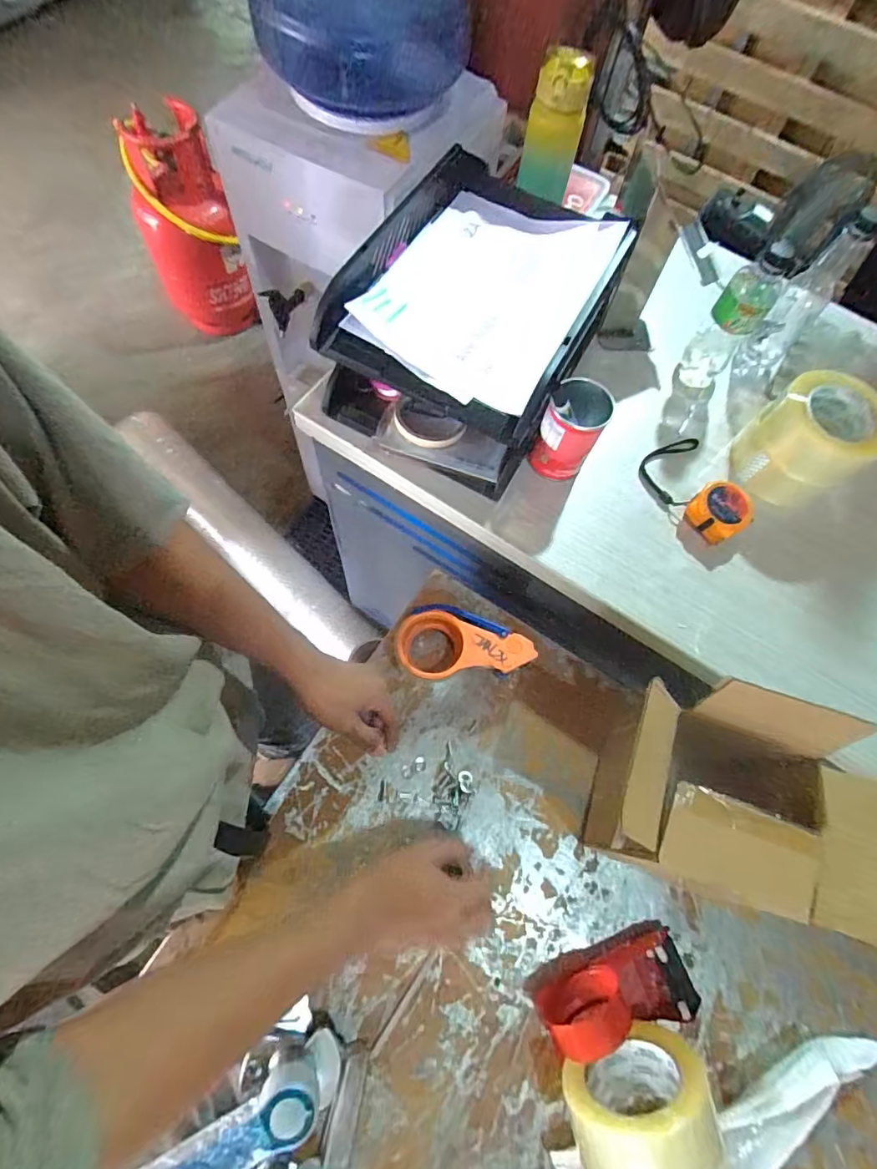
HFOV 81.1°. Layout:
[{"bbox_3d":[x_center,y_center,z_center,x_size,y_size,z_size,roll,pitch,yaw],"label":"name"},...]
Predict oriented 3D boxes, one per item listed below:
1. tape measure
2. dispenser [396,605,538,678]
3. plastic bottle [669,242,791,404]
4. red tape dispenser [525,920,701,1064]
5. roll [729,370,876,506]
[{"bbox_3d":[0.315,-0.118,0.618,0.094,0.038,0.145,-22,71,-13],"label":"tape measure"},{"bbox_3d":[0.028,0.082,0.615,0.159,0.067,0.087,11,68,1],"label":"dispenser"},{"bbox_3d":[0.360,-0.322,0.633,0.056,0.172,0.064,28,69,7],"label":"plastic bottle"},{"bbox_3d":[0.173,0.393,0.494,0.153,0.063,0.076,-12,70,-8],"label":"red tape dispenser"},{"bbox_3d":[0.434,-0.168,0.603,0.126,0.107,0.126,2,68,-4],"label":"roll"}]

